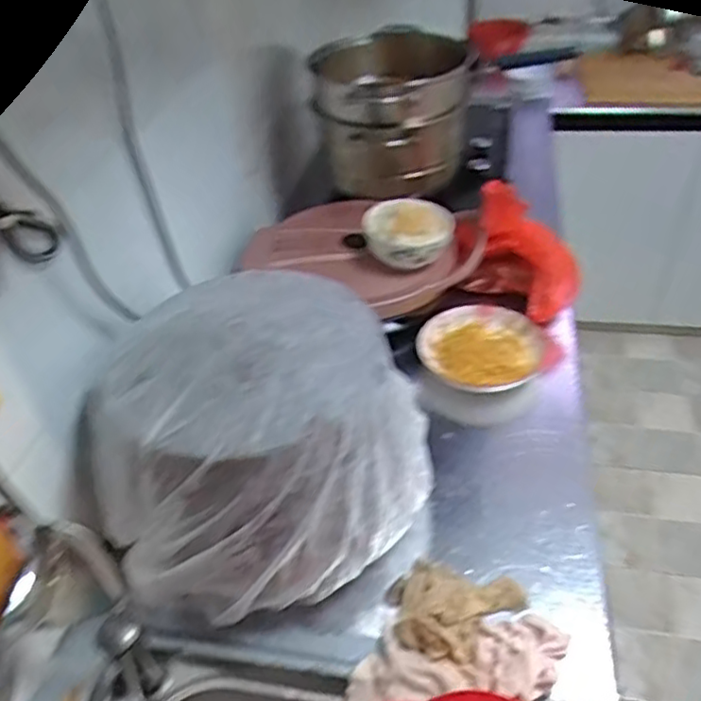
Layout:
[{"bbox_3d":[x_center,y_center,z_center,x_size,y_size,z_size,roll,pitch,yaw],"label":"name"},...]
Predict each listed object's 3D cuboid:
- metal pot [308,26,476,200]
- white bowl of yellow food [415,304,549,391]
[{"bbox_3d":[0.076,-0.447,1.233,0.279,0.217,0.343,-2,41,3],"label":"metal pot"},{"bbox_3d":[0.203,-0.004,1.041,0.180,0.048,0.182,-3,41,2],"label":"white bowl of yellow food"}]

